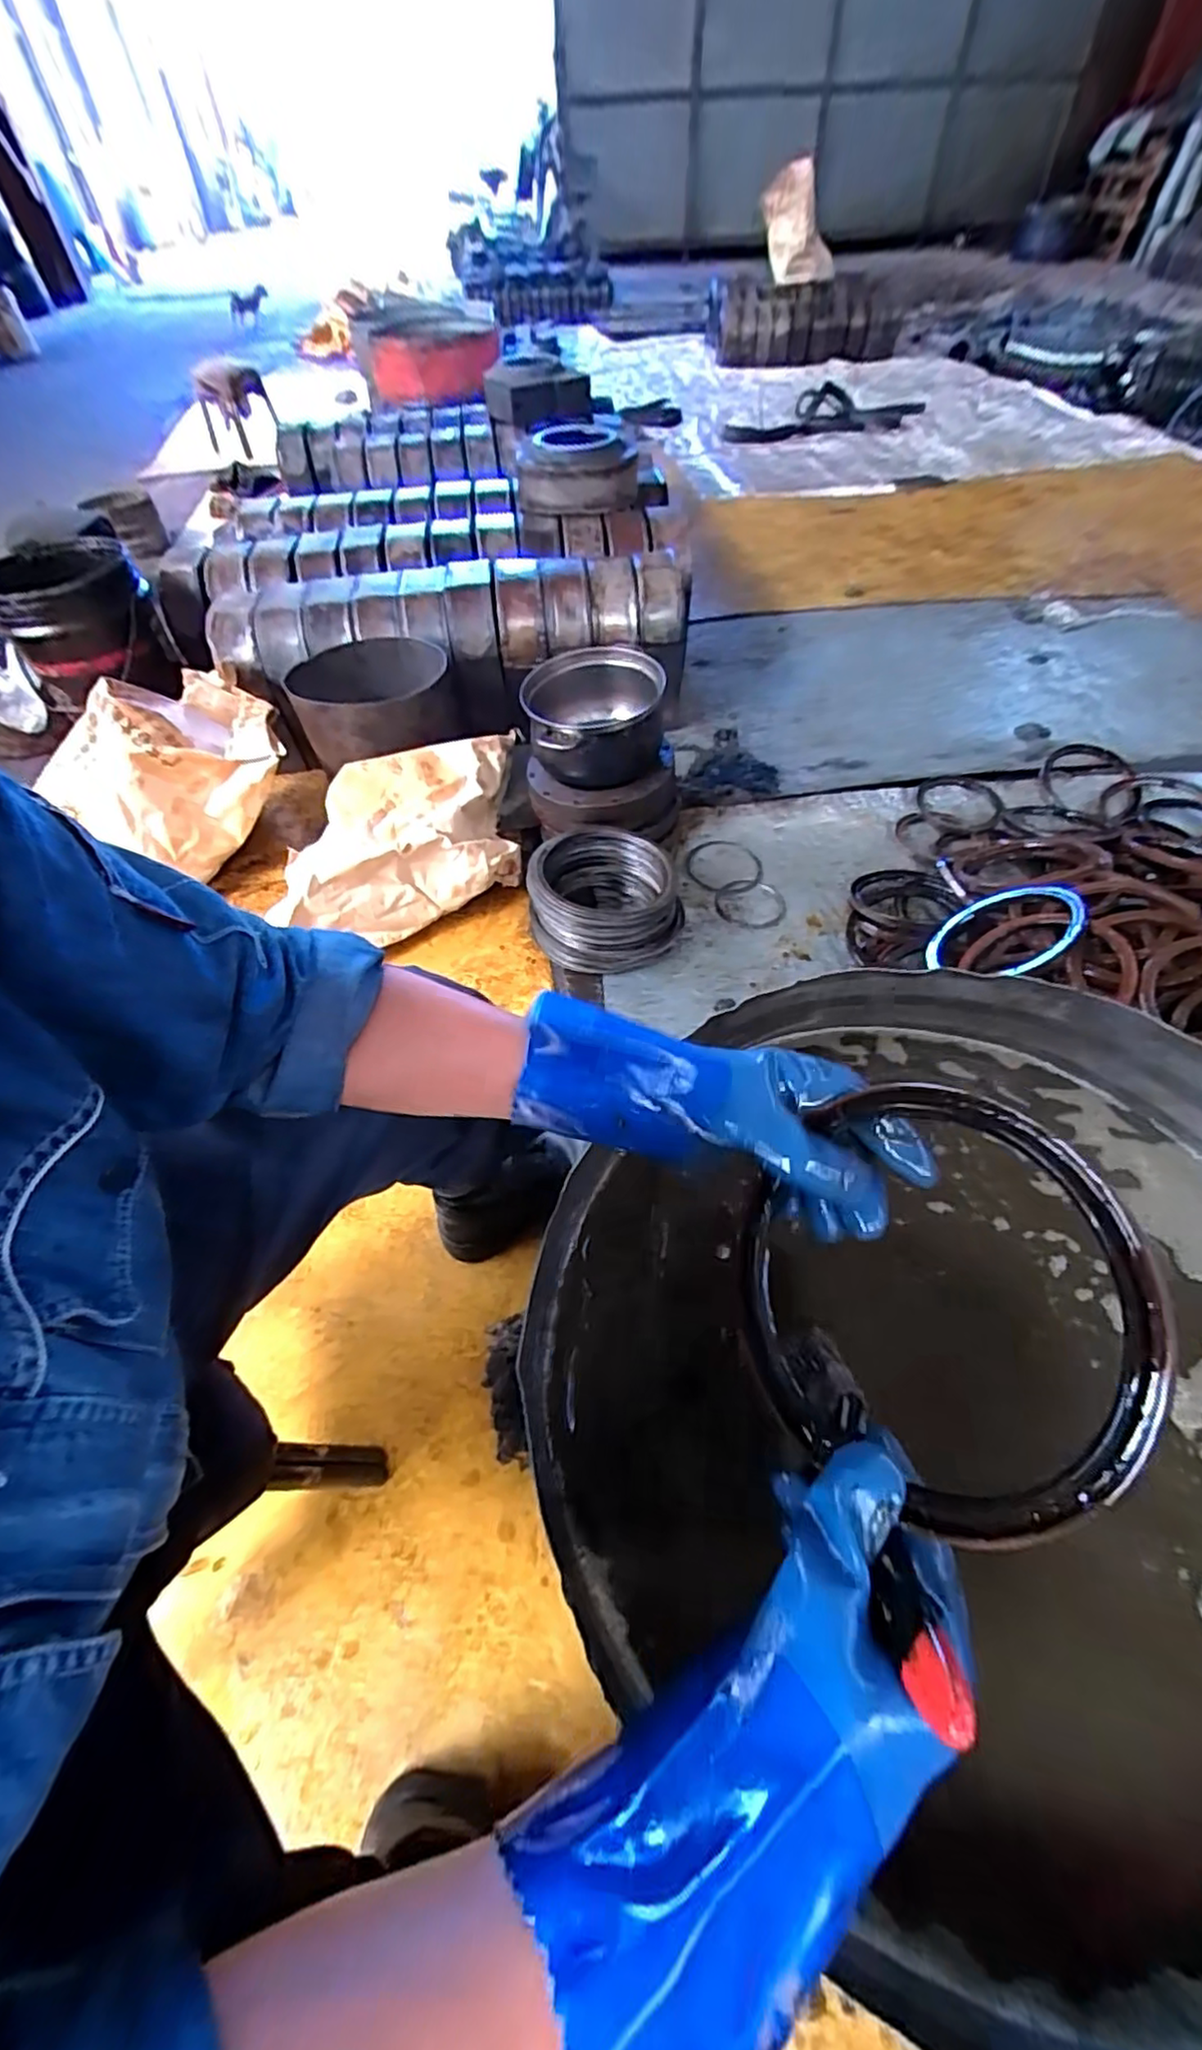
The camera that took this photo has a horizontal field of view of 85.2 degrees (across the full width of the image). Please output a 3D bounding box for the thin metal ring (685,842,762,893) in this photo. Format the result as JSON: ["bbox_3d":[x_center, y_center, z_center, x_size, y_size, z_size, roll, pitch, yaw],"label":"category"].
[{"bbox_3d":[0.227,-0.283,1.180,0.144,0.011,0.137,3,56,-4],"label":"thin metal ring"}]

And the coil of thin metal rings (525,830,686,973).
[{"bbox_3d":[0.009,-0.198,1.039,0.235,0.137,0.220,1,54,-1],"label":"coil of thin metal rings"}]

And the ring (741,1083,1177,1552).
[{"bbox_3d":[0.148,0.124,0.309,0.183,0.013,0.189,-1,76,46],"label":"ring"}]

